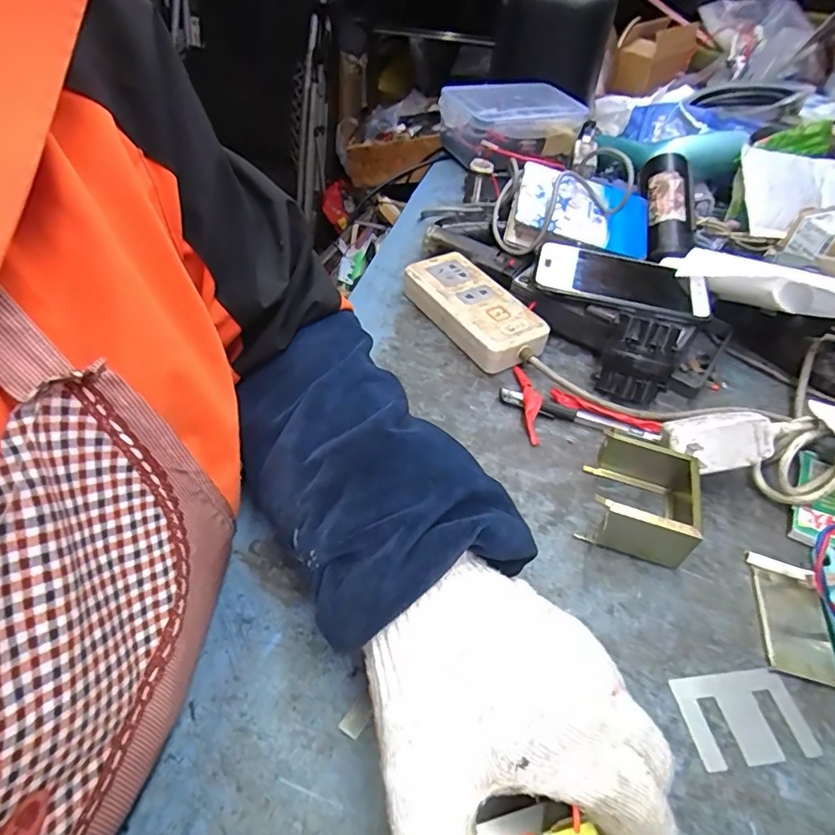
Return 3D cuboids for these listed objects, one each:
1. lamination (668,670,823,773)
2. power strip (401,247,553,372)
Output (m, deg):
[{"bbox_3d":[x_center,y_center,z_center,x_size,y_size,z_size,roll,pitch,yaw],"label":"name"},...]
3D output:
[{"bbox_3d":[0.174,0.159,0.282,0.065,0.004,0.043,-2,46,-7],"label":"lamination"},{"bbox_3d":[0.053,-0.100,0.497,0.066,0.036,0.149,-23,51,-25],"label":"power strip"}]

